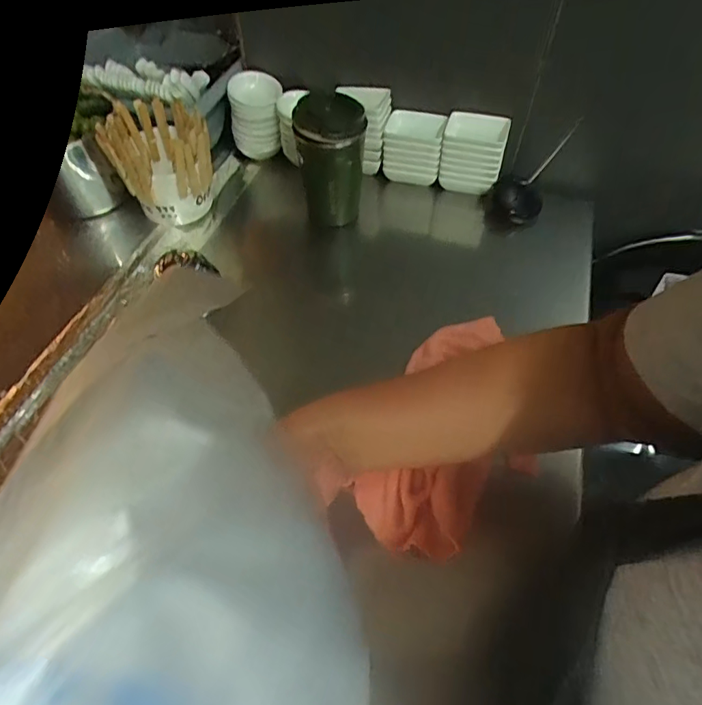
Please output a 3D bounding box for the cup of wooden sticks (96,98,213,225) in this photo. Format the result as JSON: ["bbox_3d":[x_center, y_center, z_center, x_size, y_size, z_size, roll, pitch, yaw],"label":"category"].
[{"bbox_3d":[-0.237,-0.238,0.636,0.108,0.123,0.117,0,53,0],"label":"cup of wooden sticks"}]

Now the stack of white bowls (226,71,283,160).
[{"bbox_3d":[-0.138,-0.349,0.721,0.076,0.095,0.083,-8,54,-7],"label":"stack of white bowls"}]

